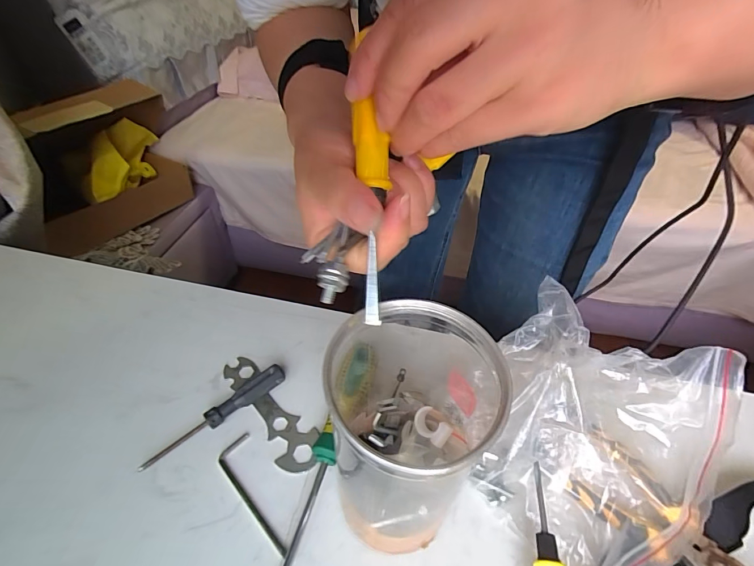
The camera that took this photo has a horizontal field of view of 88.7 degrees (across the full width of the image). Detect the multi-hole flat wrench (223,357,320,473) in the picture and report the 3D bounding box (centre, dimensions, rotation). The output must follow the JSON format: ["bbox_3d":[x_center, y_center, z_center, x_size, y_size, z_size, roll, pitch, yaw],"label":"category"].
[{"bbox_3d":[-0.097,0.112,0.340,0.129,0.004,0.038,34,53,29],"label":"multi-hole flat wrench"}]

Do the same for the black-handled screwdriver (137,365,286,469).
[{"bbox_3d":[-0.138,0.109,0.328,0.124,0.021,0.020,-30,52,-28],"label":"black-handled screwdriver"}]

